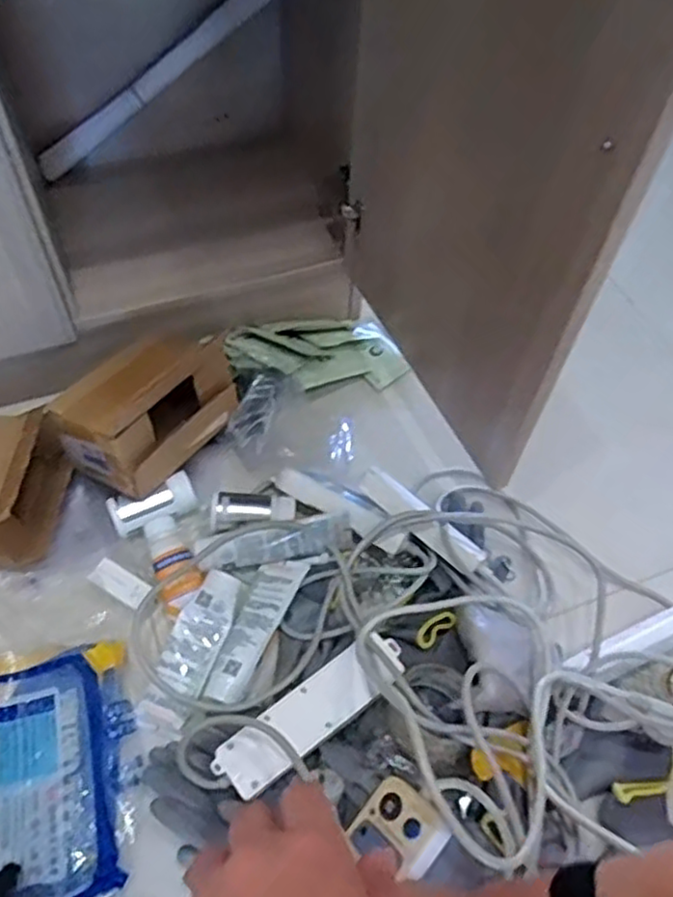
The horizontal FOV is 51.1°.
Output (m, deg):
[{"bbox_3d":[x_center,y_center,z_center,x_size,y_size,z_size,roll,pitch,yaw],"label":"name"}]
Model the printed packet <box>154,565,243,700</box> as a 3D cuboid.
[{"bbox_3d":[-0.141,0.190,0.741,0.052,0.021,0.125,18,70,9],"label":"printed packet"}]

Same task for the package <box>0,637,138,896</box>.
[{"bbox_3d":[-0.292,0.298,0.648,0.192,0.076,0.229,-6,56,-7],"label":"package"}]

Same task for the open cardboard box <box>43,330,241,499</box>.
[{"bbox_3d":[-0.215,-0.059,0.822,0.134,0.084,0.208,33,60,18],"label":"open cardboard box"}]

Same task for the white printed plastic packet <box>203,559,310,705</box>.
[{"bbox_3d":[-0.086,0.183,0.742,0.048,0.014,0.171,21,58,11],"label":"white printed plastic packet"}]

